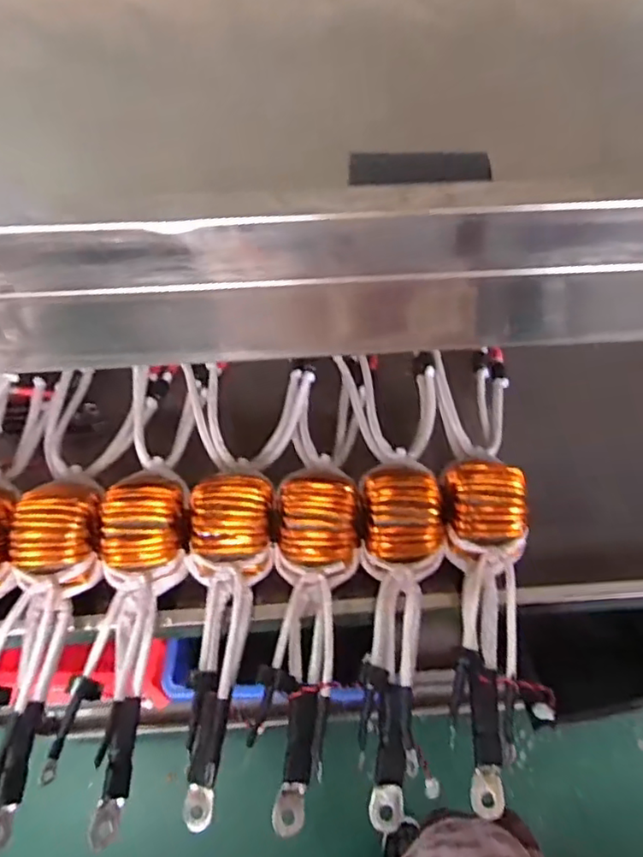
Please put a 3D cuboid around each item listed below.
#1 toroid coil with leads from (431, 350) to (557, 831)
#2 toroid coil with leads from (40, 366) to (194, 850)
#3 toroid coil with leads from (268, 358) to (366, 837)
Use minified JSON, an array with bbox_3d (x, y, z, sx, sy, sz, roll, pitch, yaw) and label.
[{"bbox_3d":[0.138,0.080,0.516,0.072,0.071,0.425,3,58,2],"label":"toroid coil with leads"},{"bbox_3d":[-0.144,0.110,0.495,0.083,0.073,0.389,2,58,1],"label":"toroid coil with leads"},{"bbox_3d":[-0.002,0.086,0.497,0.079,0.064,0.376,1,58,0],"label":"toroid coil with leads"}]

